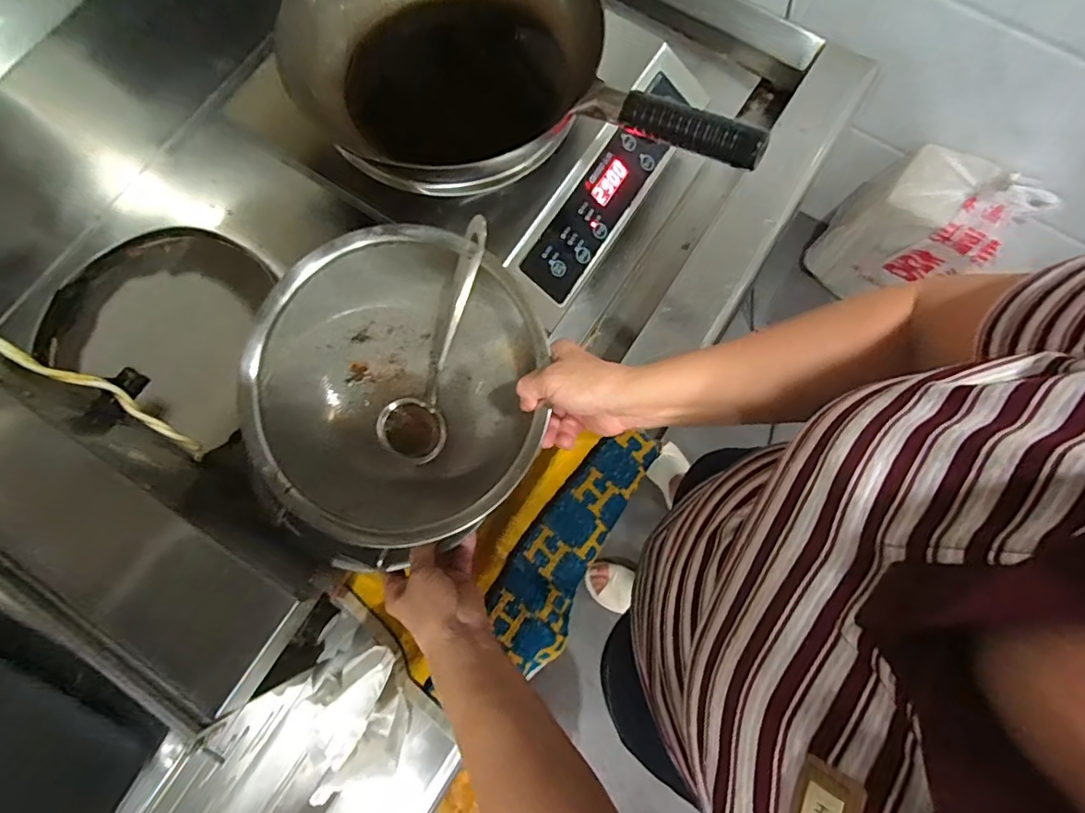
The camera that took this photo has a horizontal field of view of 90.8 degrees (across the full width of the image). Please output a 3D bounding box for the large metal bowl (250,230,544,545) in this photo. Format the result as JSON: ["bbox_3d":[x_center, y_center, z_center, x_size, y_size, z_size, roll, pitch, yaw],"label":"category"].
[{"bbox_3d":[-0.130,-0.014,0.491,0.258,0.105,0.251,0,76,1],"label":"large metal bowl"}]

